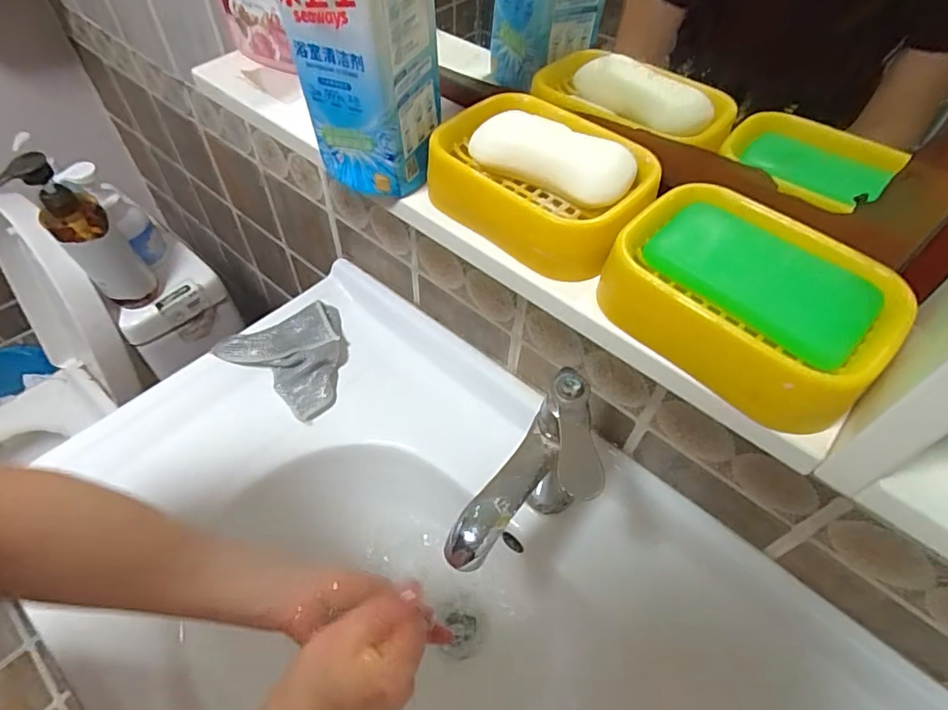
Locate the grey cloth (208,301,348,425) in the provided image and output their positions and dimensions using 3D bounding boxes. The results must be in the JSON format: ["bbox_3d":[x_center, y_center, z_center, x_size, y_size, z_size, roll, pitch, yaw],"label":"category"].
[{"bbox_3d":[-0.205,0.003,0.620,0.145,0.037,0.140,-34,61,-25],"label":"grey cloth"}]

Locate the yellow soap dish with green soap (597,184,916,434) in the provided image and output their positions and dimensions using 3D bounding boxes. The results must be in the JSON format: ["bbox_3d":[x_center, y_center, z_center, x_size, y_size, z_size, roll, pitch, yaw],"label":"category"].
[{"bbox_3d":[0.126,-0.027,0.248,0.120,0.037,0.095,34,58,21],"label":"yellow soap dish with green soap"}]

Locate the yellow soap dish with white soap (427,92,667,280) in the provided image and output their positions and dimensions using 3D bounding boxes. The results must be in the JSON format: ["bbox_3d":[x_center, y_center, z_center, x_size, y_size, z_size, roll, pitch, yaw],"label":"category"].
[{"bbox_3d":[0.038,-0.100,0.296,0.090,0.040,0.124,-38,62,-27],"label":"yellow soap dish with white soap"}]

